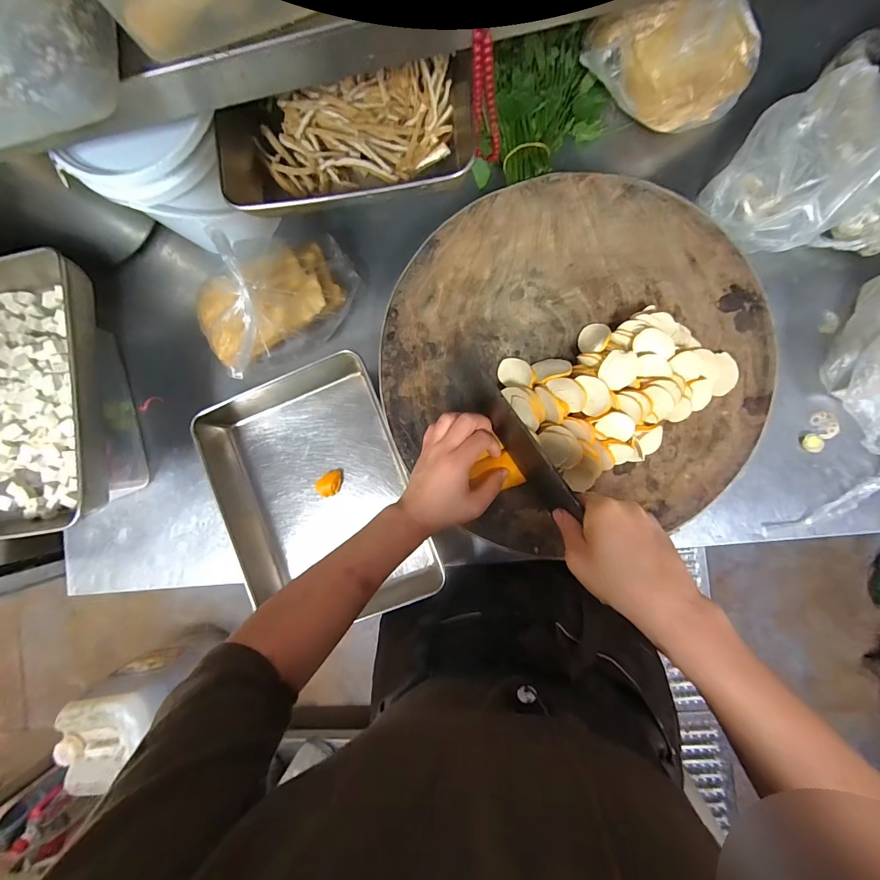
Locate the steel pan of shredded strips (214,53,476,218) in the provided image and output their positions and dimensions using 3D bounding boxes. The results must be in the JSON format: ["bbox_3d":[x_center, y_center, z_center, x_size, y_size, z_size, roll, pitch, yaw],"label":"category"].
[{"bbox_3d":[-0.101,-0.333,0.436,0.278,0.054,0.144,-5,89,7],"label":"steel pan of shredded strips"}]

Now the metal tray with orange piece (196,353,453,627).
[{"bbox_3d":[-0.187,0.067,0.575,0.257,0.074,0.353,-21,87,6],"label":"metal tray with orange piece"}]

